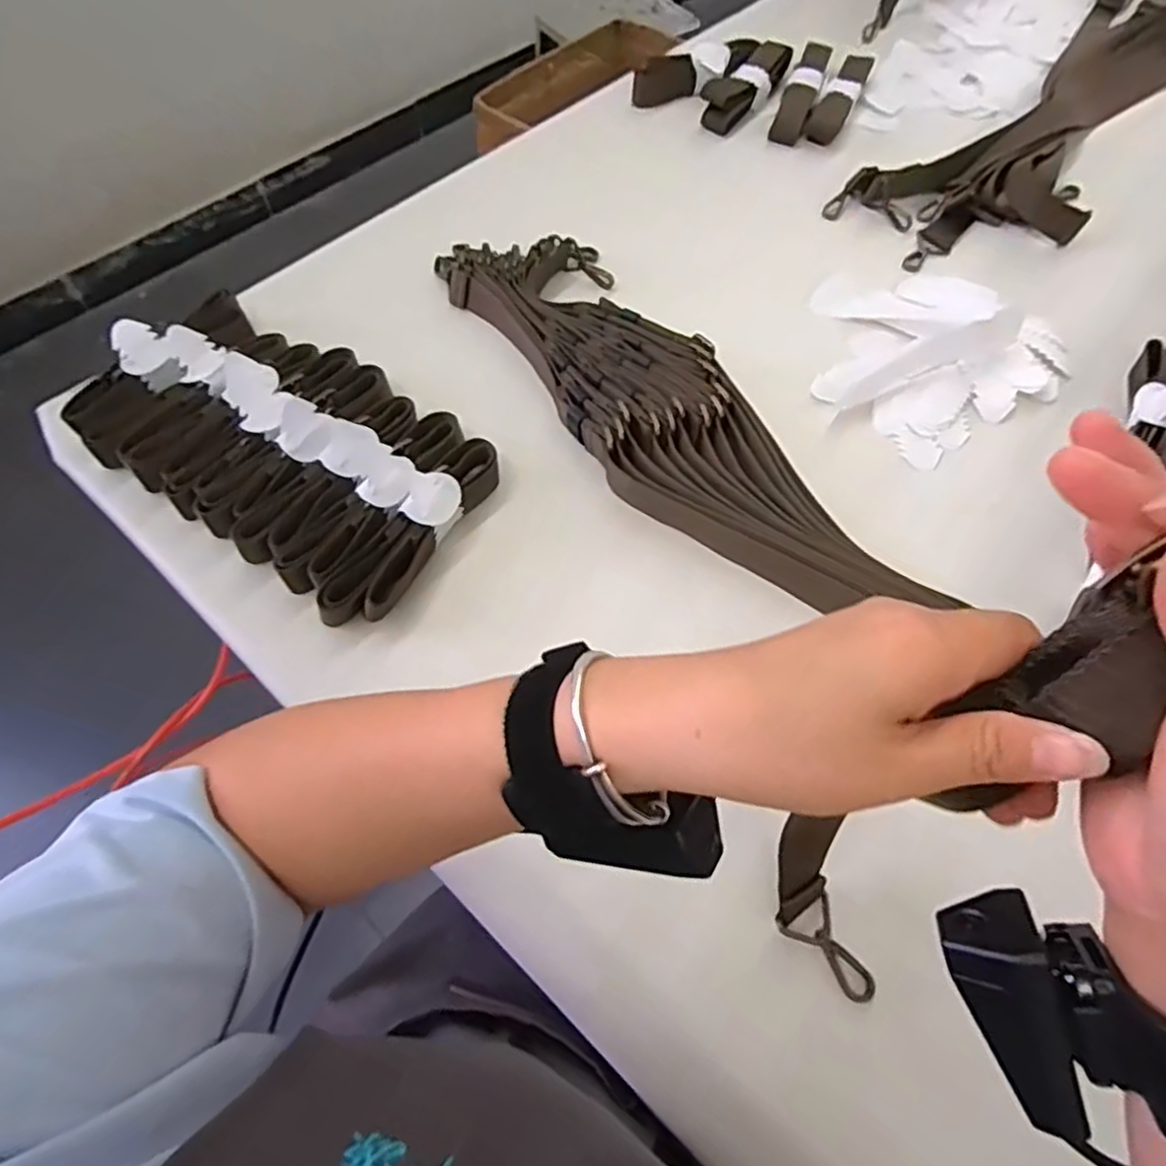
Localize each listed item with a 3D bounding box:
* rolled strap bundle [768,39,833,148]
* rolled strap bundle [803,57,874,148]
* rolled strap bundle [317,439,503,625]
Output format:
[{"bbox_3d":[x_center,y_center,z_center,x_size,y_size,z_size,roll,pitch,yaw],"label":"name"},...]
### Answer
[{"bbox_3d":[0.286,-0.639,0.914,0.042,0.035,0.174,18,62,10],"label":"rolled strap bundle"},{"bbox_3d":[0.335,-0.628,0.914,0.039,0.031,0.178,23,63,13],"label":"rolled strap bundle"},{"bbox_3d":[-0.134,-0.040,0.573,0.040,0.045,0.194,27,64,14],"label":"rolled strap bundle"}]

